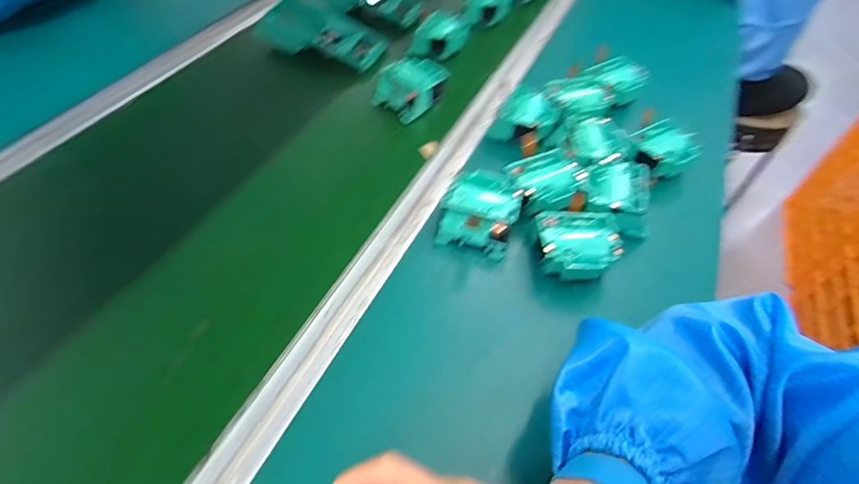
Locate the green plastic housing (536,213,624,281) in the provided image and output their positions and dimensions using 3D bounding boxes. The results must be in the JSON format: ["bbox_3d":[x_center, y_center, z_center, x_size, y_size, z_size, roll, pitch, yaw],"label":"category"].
[{"bbox_3d":[0.147,0.003,0.454,0.079,0.033,0.068,2,51,-3],"label":"green plastic housing"}]

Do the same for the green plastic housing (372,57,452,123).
[{"bbox_3d":[-0.025,-0.213,0.625,0.083,0.041,0.081,34,57,21],"label":"green plastic housing"}]

